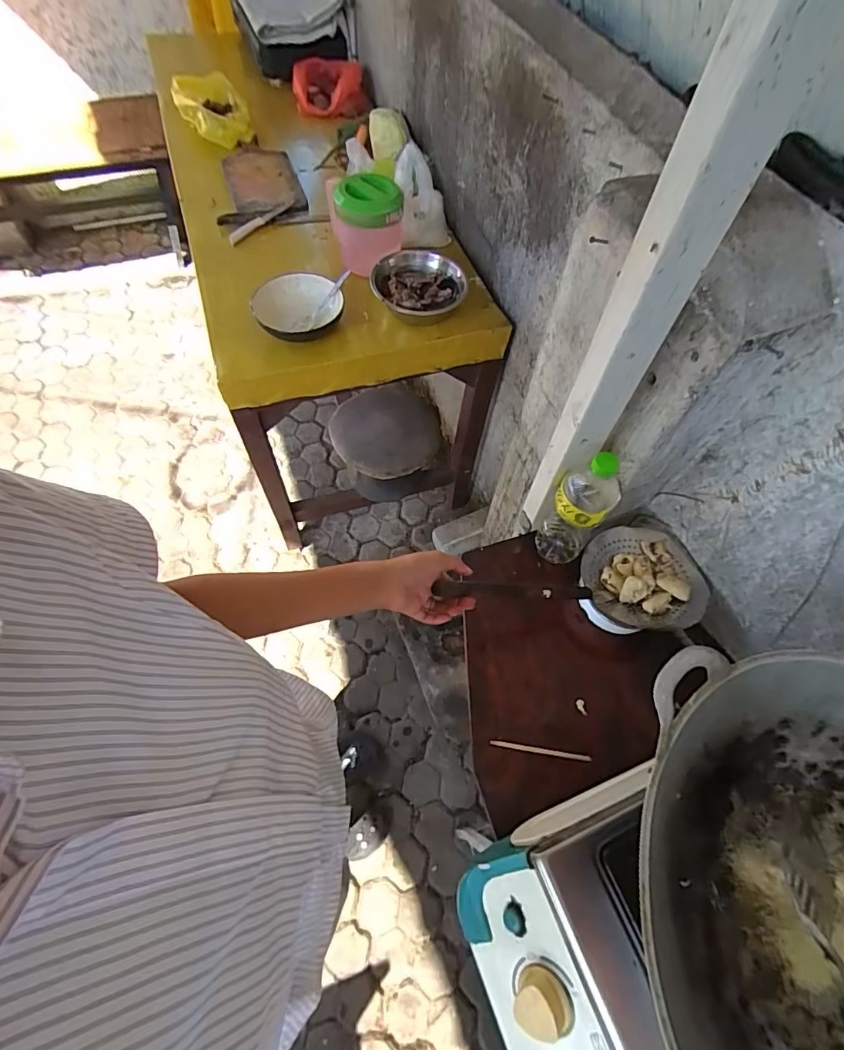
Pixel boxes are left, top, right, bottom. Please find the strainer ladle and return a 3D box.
[{"bbox_3d":[0.210,0.078,0.662,0.407,0.066,0.152,-2,61,-20],"label":"strainer ladle"}]

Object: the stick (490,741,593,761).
[{"bbox_3d":[0.161,0.308,0.643,0.135,0.007,0.007,9,62,2],"label":"stick"}]

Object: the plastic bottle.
[{"bbox_3d":[0.225,-0.017,0.689,0.070,0.237,0.059,36,66,15],"label":"plastic bottle"}]

